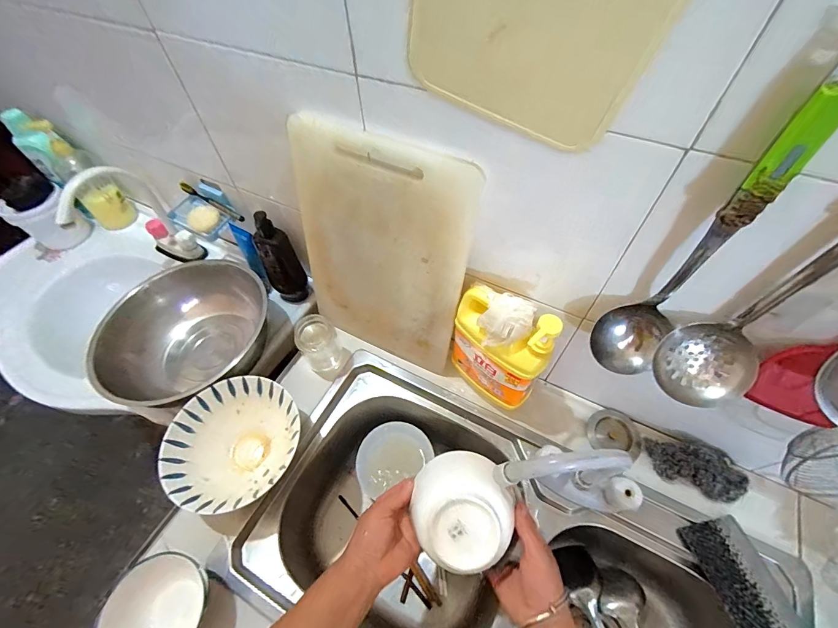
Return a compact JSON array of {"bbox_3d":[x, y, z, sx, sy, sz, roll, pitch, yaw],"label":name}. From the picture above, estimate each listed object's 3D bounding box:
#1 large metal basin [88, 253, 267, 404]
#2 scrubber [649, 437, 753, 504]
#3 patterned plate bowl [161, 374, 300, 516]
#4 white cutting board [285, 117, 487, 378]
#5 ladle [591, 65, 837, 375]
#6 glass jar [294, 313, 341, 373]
[{"bbox_3d":[-0.436,0.043,0.720,0.302,0.132,0.278,0,56,0],"label":"large metal basin"},{"bbox_3d":[0.429,0.235,0.561,0.141,0.040,0.072,19,58,12],"label":"scrubber"},{"bbox_3d":[-0.282,0.210,0.582,0.190,0.090,0.190,0,56,0],"label":"patterned plate bowl"},{"bbox_3d":[-0.060,-0.080,0.571,0.271,0.384,0.023,25,50,15],"label":"white cutting board"},{"bbox_3d":[0.256,-0.041,0.337,0.059,0.318,0.069,-30,61,-19],"label":"ladle"},{"bbox_3d":[-0.183,0.056,0.669,0.066,0.107,0.060,0,56,0],"label":"glass jar"}]

